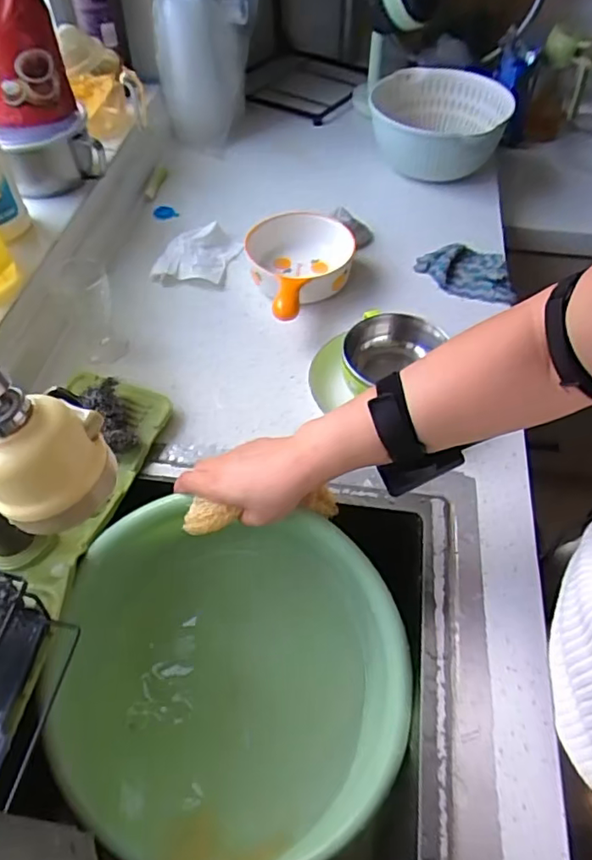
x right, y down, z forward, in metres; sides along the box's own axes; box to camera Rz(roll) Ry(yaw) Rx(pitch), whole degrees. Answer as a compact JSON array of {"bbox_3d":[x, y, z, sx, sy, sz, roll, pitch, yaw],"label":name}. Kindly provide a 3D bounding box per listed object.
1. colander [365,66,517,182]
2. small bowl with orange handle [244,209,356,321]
[{"bbox_3d":[0.238,-0.505,0.983,0.218,0.118,0.240,8,53,6],"label":"colander"},{"bbox_3d":[-0.003,-0.210,0.774,0.141,0.074,0.213,8,53,6],"label":"small bowl with orange handle"}]

